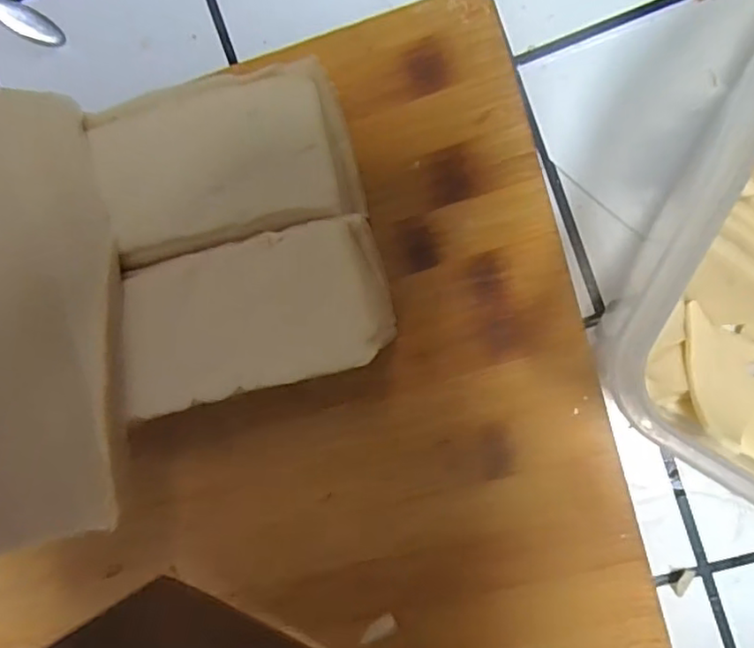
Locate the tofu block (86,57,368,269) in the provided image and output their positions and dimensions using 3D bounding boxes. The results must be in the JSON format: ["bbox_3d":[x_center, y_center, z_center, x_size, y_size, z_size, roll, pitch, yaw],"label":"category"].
[{"bbox_3d":[-0.044,-0.049,0.198,0.073,0.042,0.046,-12,91,6],"label":"tofu block"}]

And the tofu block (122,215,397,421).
[{"bbox_3d":[-0.038,-0.003,0.201,0.082,0.041,0.044,-14,91,6],"label":"tofu block"}]

